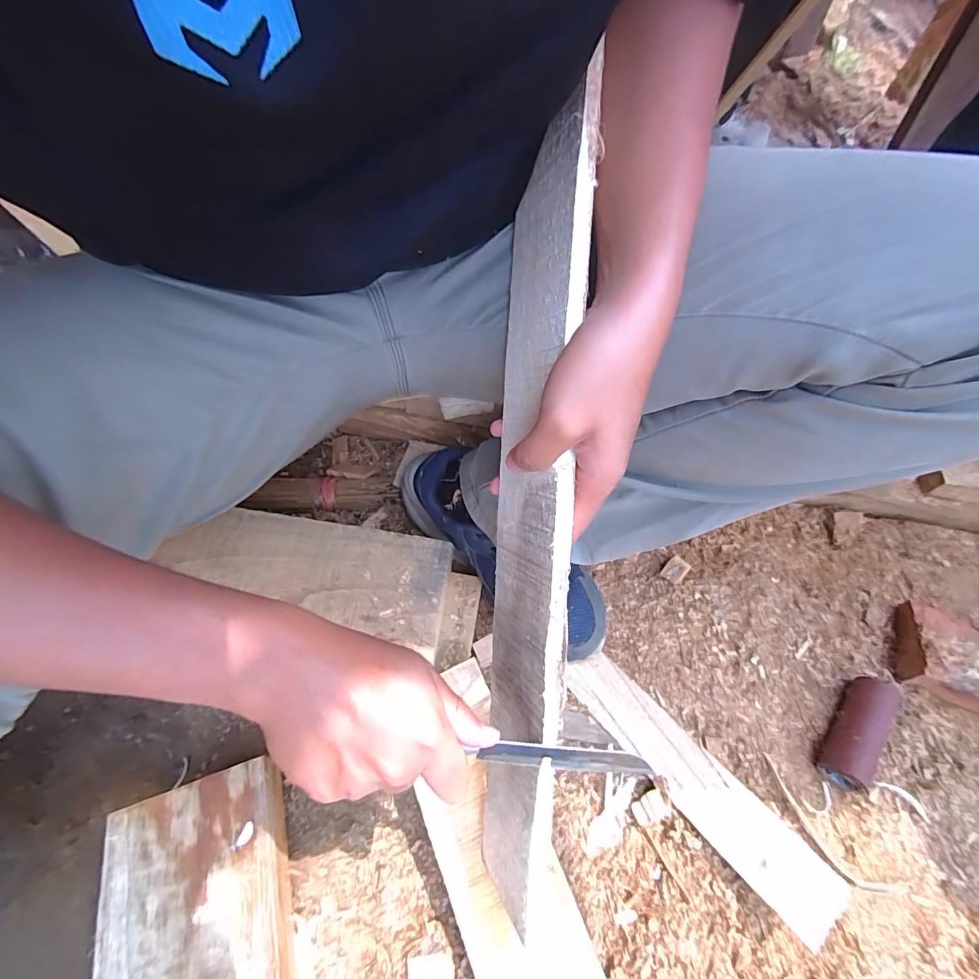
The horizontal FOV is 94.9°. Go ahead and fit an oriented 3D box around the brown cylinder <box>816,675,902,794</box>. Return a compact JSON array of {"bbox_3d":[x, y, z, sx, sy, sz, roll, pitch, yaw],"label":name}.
[{"bbox_3d":[0.362,0.230,0.435,0.034,0.040,0.115,39,66,22],"label":"brown cylinder"}]

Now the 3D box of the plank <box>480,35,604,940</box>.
[{"bbox_3d":[0.025,0.040,0.309,0.010,0.094,0.521,0,99,-25],"label":"plank"}]

